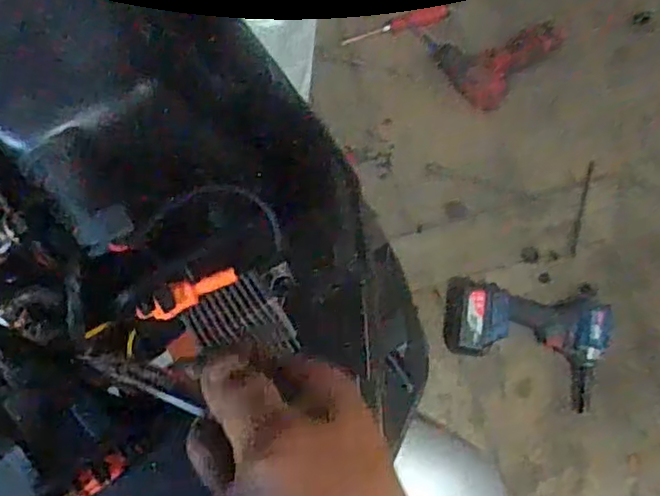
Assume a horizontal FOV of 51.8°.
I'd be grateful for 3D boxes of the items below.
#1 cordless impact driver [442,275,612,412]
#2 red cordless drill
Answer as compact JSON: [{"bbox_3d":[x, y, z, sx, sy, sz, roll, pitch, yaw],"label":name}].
[{"bbox_3d":[0.318,0.138,1.120,0.268,0.072,0.155,22,79,5],"label":"cordless impact driver"},{"bbox_3d":[0.295,-0.357,1.221,0.200,0.055,0.160,-41,81,-8],"label":"red cordless drill"}]

